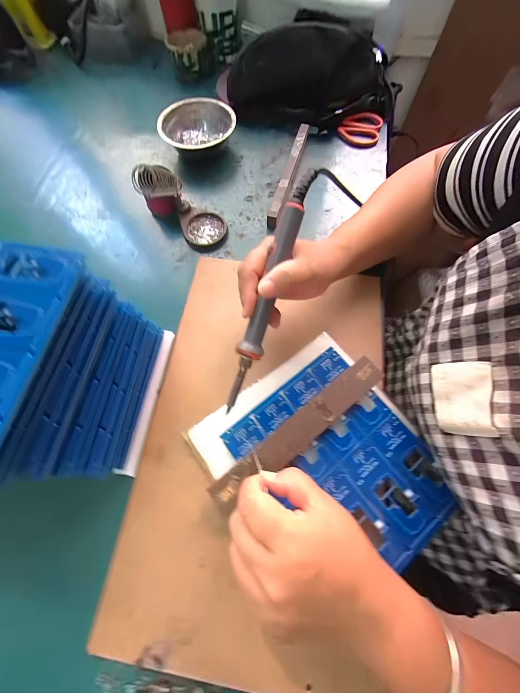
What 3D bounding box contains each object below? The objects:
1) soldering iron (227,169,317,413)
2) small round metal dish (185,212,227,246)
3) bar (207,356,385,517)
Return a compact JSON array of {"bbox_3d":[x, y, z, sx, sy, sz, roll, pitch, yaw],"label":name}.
[{"bbox_3d":[0.007,-0.044,0.221,0.019,0.022,0.219,20,103,8],"label":"soldering iron"},{"bbox_3d":[-0.083,-0.180,0.375,0.060,0.008,0.061,0,70,1],"label":"small round metal dish"},{"bbox_3d":[0.042,0.085,0.250,0.206,0.018,0.033,-38,74,-12],"label":"bar"}]

